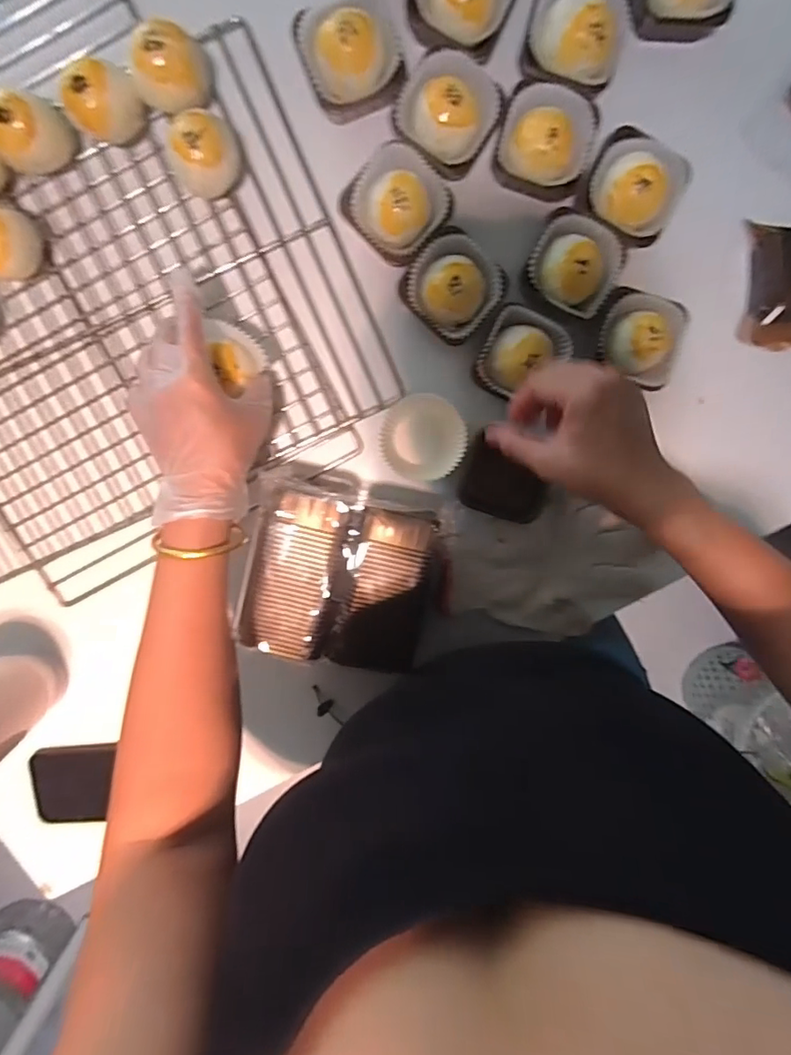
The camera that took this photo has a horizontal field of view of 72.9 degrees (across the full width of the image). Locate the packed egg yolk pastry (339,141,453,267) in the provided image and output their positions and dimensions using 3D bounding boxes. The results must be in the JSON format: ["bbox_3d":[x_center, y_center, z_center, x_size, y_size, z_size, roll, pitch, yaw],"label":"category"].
[{"bbox_3d":[0.000,-0.256,0.430,0.069,0.039,0.074,41,97,-7],"label":"packed egg yolk pastry"}]

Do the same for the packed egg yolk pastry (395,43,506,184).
[{"bbox_3d":[0.039,-0.320,0.411,0.076,0.033,0.066,24,99,-5],"label":"packed egg yolk pastry"}]

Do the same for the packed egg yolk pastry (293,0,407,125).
[{"bbox_3d":[-0.034,-0.361,0.407,0.077,0.041,0.067,-26,99,3],"label":"packed egg yolk pastry"}]

